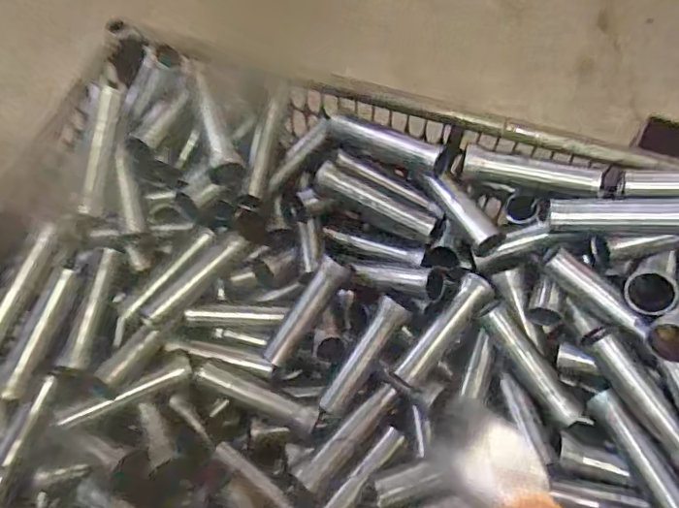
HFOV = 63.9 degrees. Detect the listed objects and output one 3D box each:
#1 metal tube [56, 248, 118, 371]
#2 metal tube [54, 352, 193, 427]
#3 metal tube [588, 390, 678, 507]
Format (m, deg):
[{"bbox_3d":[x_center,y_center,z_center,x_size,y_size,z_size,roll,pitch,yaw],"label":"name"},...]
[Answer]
[{"bbox_3d":[-0.376,0.083,0.827,0.030,0.035,0.190,6,61,1],"label":"metal tube"},{"bbox_3d":[-0.320,0.206,0.820,0.206,0.043,0.038,-20,61,-41],"label":"metal tube"},{"bbox_3d":[0.395,0.270,0.707,0.032,0.040,0.192,-20,64,-12],"label":"metal tube"}]

